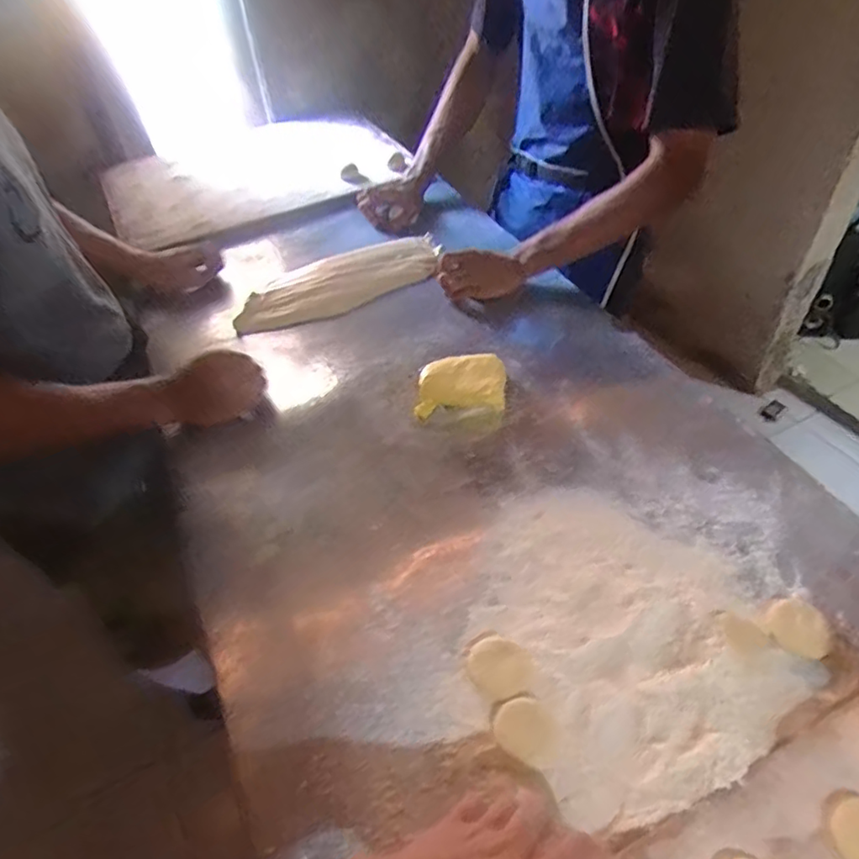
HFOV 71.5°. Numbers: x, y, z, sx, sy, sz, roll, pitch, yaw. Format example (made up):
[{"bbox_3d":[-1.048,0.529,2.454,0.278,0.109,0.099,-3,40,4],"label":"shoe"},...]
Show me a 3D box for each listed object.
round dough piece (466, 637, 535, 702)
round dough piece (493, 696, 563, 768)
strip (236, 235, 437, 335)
[{"bbox_3d":[0.061,0.208,0.522,0.049,0.012,0.055,-24,46,-18],"label":"round dough piece"},{"bbox_3d":[0.081,0.246,0.487,0.054,0.011,0.044,23,50,27],"label":"round dough piece"},{"bbox_3d":[-0.138,-0.234,0.938,0.352,0.026,0.122,-27,50,-21],"label":"strip"}]

